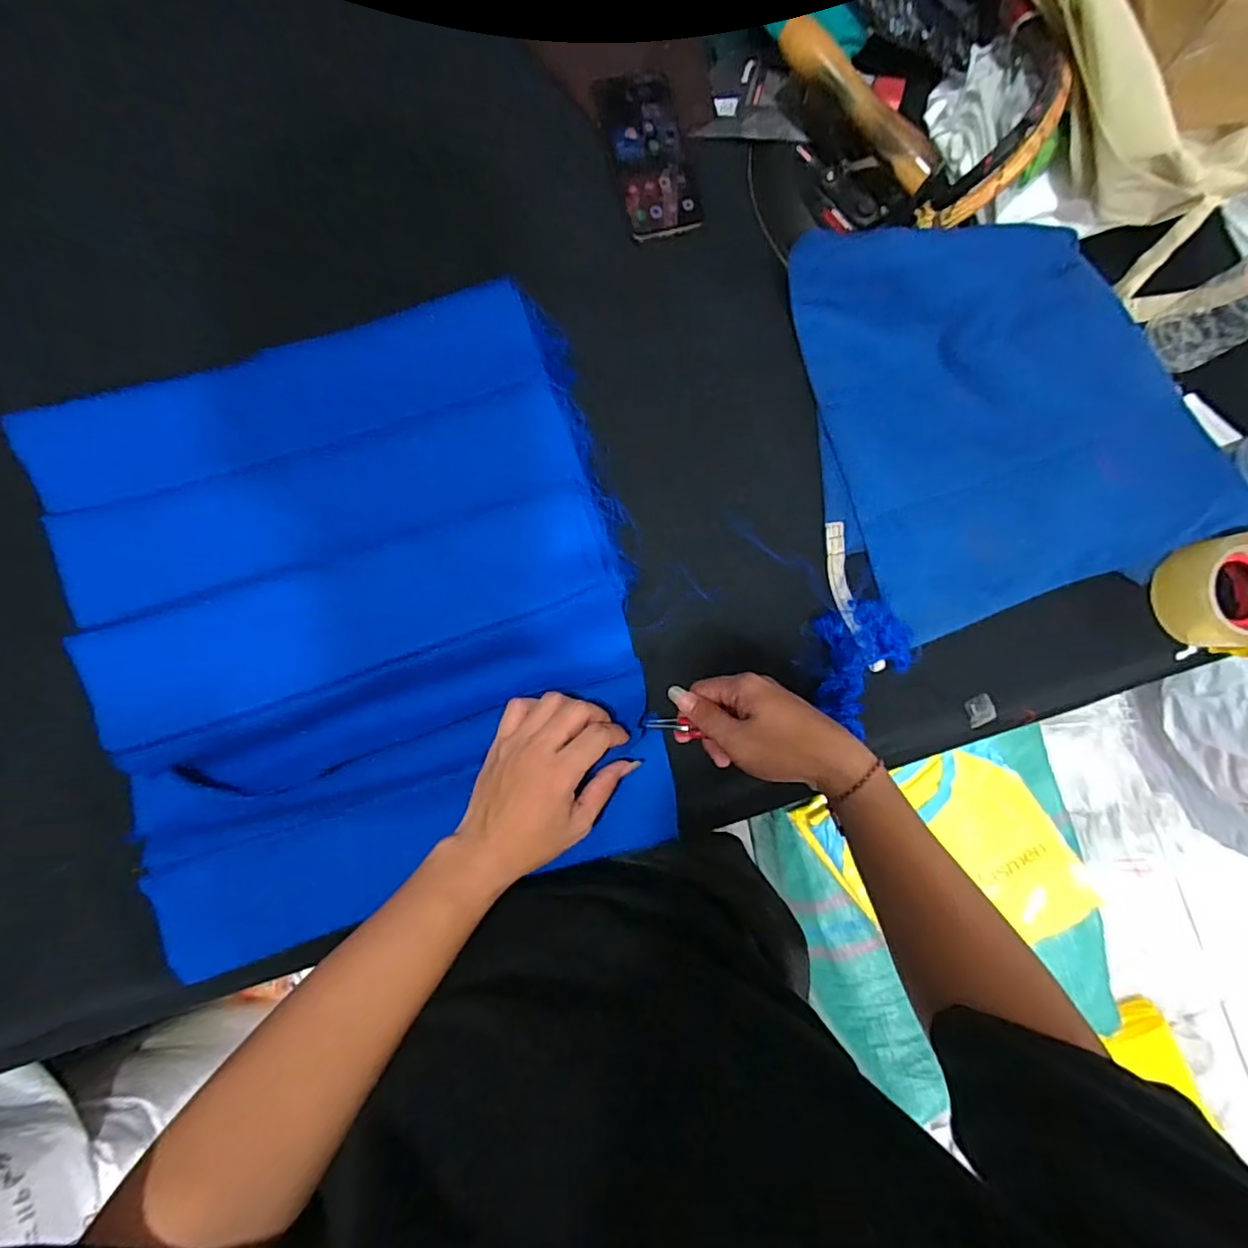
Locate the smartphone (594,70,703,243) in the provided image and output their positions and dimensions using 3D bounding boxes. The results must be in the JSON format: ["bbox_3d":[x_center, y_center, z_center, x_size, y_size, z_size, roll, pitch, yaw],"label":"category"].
[{"bbox_3d":[0.026,-0.455,0.577,0.077,0.009,0.154,-16,94,-10],"label":"smartphone"}]

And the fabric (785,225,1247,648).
[{"bbox_3d":[0.351,-0.206,0.553,0.344,0.060,0.376,-16,87,-4],"label":"fabric"}]

